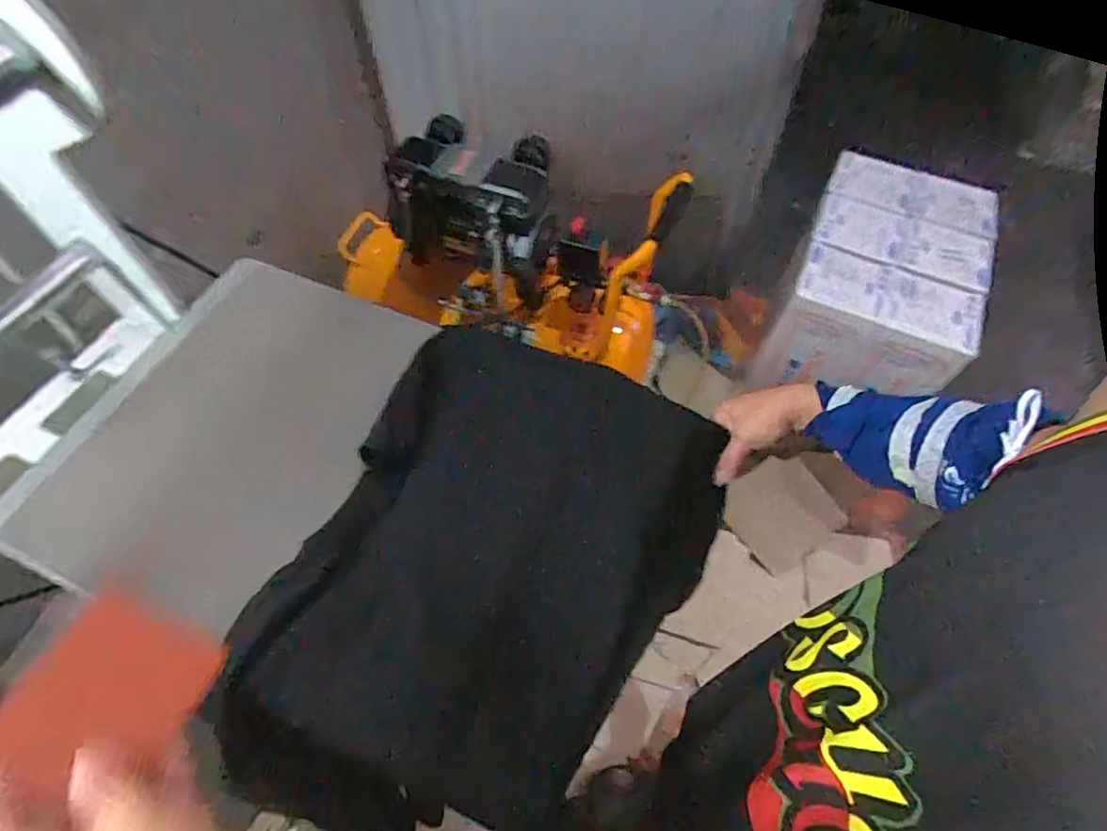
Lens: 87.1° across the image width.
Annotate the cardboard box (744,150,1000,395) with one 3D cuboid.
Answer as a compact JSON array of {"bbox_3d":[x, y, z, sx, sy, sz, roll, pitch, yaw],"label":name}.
[{"bbox_3d":[0.646,-0.258,1.151,0.318,0.233,0.480,23,60,14],"label":"cardboard box"}]

